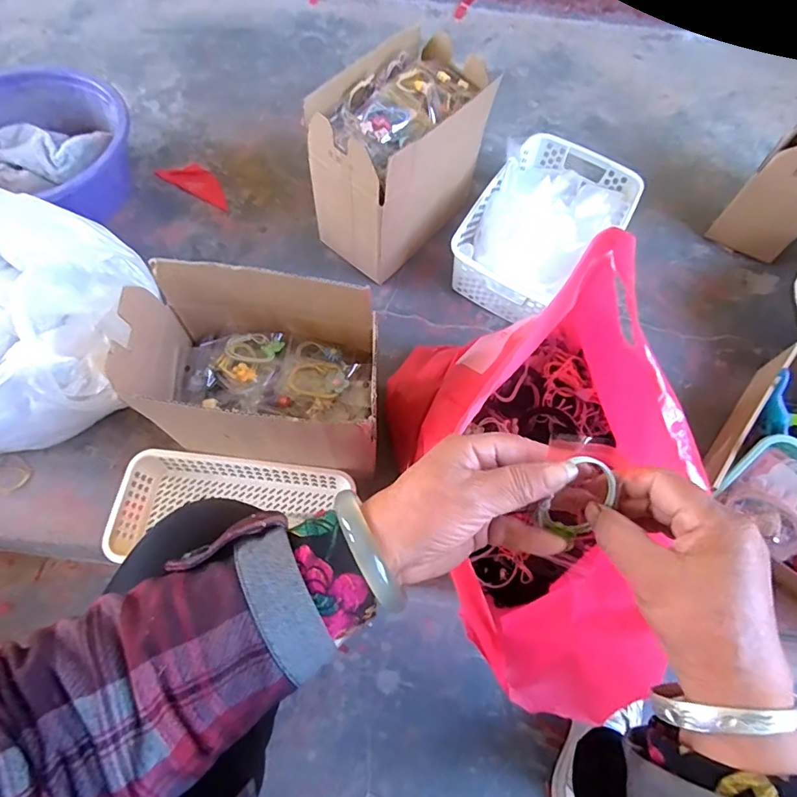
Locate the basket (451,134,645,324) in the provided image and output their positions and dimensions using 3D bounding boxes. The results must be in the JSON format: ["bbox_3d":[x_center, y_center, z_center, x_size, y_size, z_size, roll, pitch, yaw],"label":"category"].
[{"bbox_3d":[0.220,-0.253,0.736,0.193,0.117,0.301,31,67,12],"label":"basket"}]

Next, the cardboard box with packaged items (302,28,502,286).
[{"bbox_3d":[0.006,-0.333,0.705,0.146,0.216,0.246,38,69,15],"label":"cardboard box with packaged items"}]

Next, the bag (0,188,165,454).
[{"bbox_3d":[-0.447,-0.081,0.573,0.275,0.173,0.238,-15,66,-9],"label":"bag"}]

